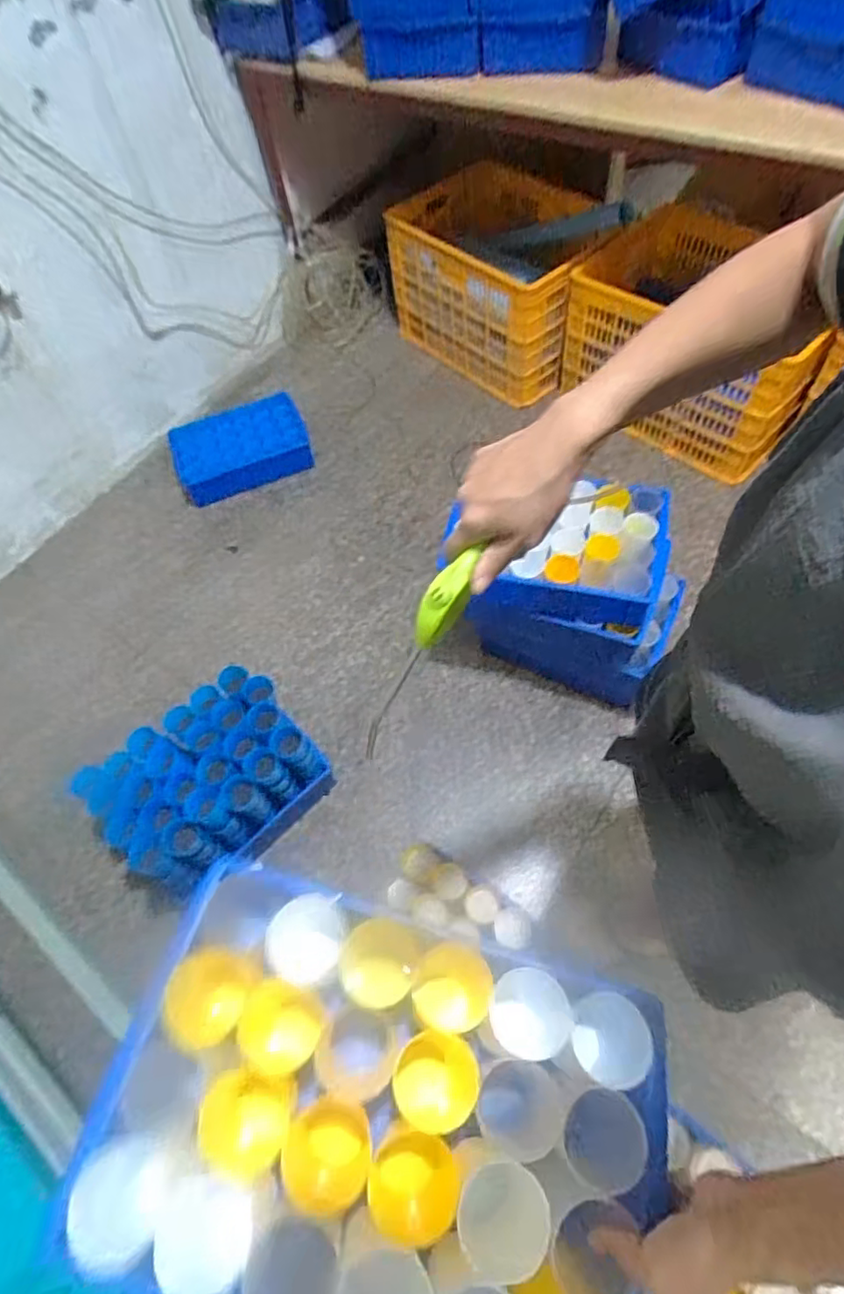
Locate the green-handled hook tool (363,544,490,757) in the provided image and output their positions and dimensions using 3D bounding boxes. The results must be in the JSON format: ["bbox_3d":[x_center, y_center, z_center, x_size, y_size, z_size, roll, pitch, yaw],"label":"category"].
[{"bbox_3d":[-0.004,0.005,0.469,0.024,0.025,0.177,32,102,20],"label":"green-handled hook tool"}]

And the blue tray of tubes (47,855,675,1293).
[{"bbox_3d":[-0.026,0.363,0.482,0.389,0.120,0.261,12,60,10],"label":"blue tray of tubes"}]

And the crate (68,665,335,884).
[{"bbox_3d":[-0.420,0.292,1.273,0.382,0.271,0.283,-41,64,-17],"label":"crate"}]

